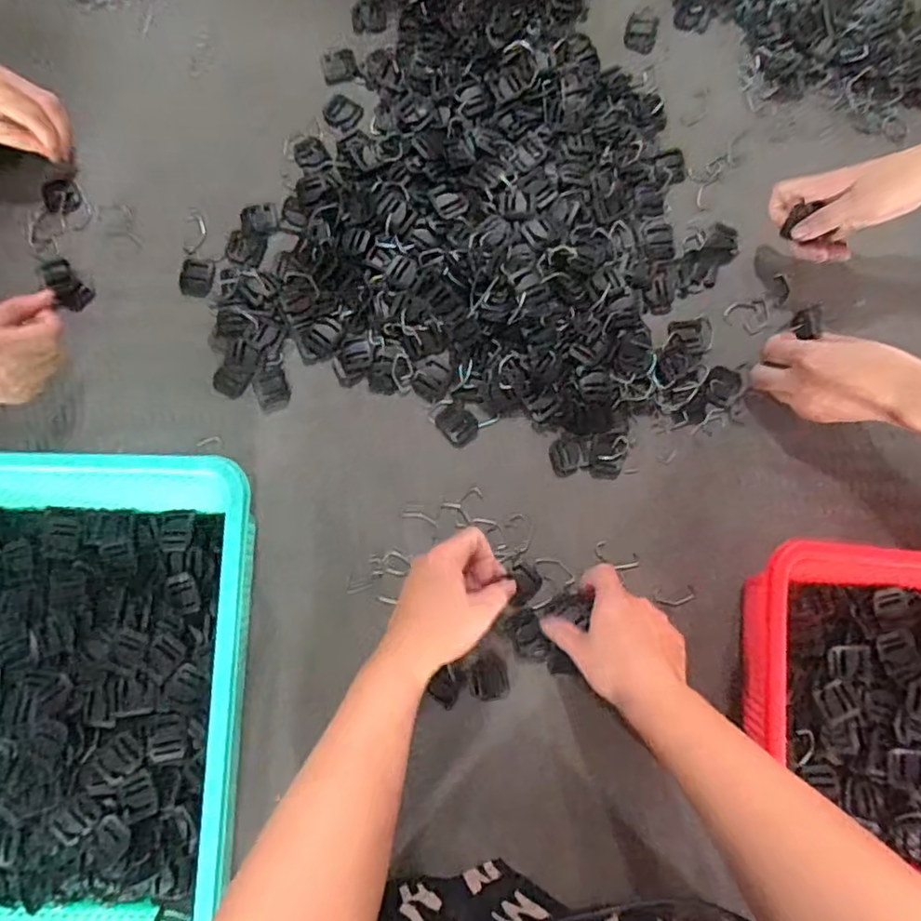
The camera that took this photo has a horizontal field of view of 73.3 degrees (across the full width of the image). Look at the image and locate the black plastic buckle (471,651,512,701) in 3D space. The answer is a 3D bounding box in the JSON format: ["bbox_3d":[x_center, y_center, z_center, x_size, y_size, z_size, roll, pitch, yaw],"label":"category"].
[{"bbox_3d":[0.025,0.182,0.523,0.031,0.005,0.038,-12,80,-1],"label":"black plastic buckle"}]

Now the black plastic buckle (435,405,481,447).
[{"bbox_3d":[-0.002,-0.033,0.562,0.032,0.004,0.040,-39,81,-5],"label":"black plastic buckle"}]

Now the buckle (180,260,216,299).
[{"bbox_3d":[-0.250,-0.174,0.588,0.032,0.004,0.038,6,80,2],"label":"buckle"}]

